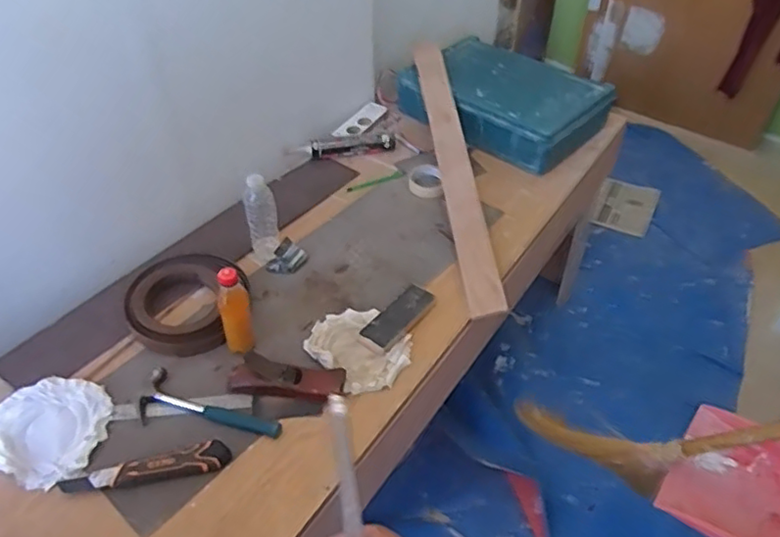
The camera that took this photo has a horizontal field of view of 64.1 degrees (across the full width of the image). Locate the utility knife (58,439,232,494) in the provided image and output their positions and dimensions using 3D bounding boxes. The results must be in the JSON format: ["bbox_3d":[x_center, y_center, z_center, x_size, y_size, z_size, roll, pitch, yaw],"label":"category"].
[{"bbox_3d":[-0.359,0.295,0.921,0.234,0.021,0.049,-10,44,-11],"label":"utility knife"}]

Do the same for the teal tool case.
[{"bbox_3d":[0.285,-0.430,1.615,0.355,0.128,0.463,-30,52,-31],"label":"teal tool case"}]

